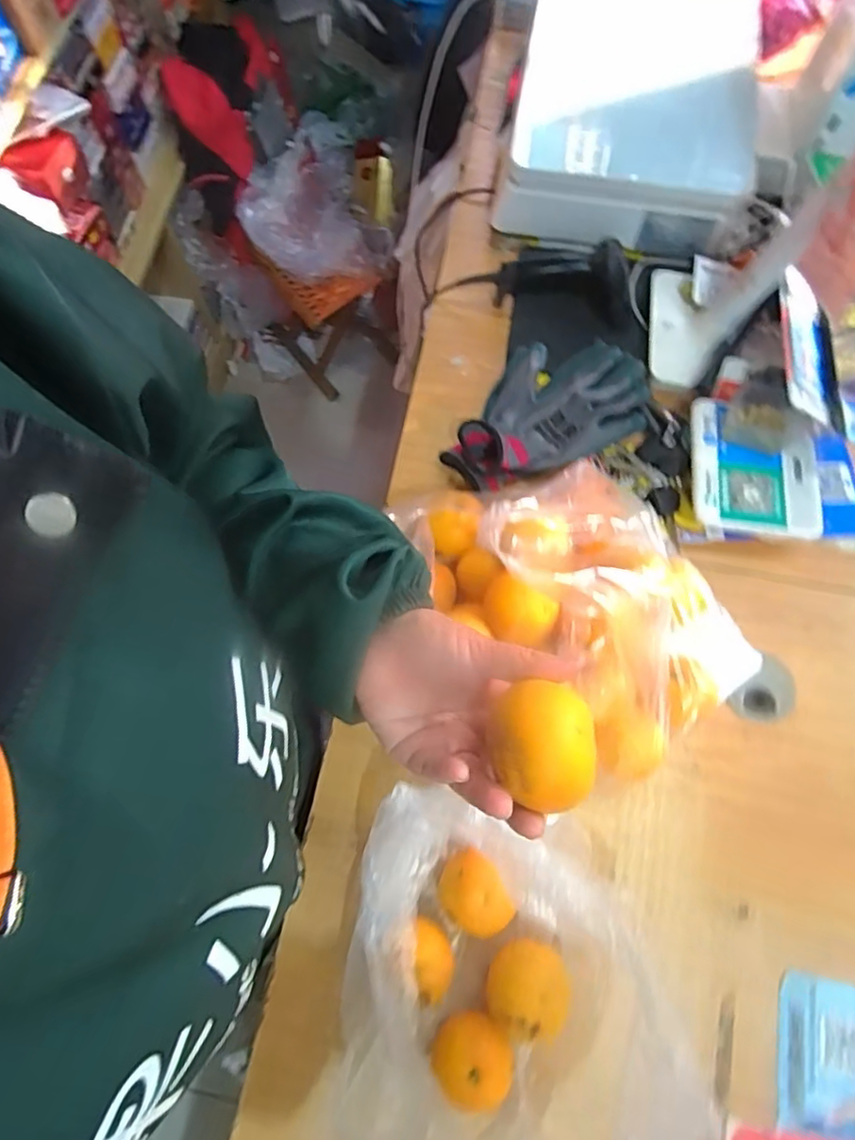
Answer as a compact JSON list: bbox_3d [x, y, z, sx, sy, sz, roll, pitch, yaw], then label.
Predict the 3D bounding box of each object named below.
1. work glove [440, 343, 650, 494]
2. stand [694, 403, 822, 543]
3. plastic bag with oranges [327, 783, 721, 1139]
[{"bbox_3d":[0.117,-0.165,0.633,0.209,0.041,0.129,-26,73,-9],"label":"work glove"},{"bbox_3d":[0.321,-0.100,0.601,0.120,0.019,0.136,6,71,2],"label":"stand"},{"bbox_3d":[0.046,0.280,0.402,0.196,0.204,0.217,6,71,2],"label":"plastic bag with oranges"}]

